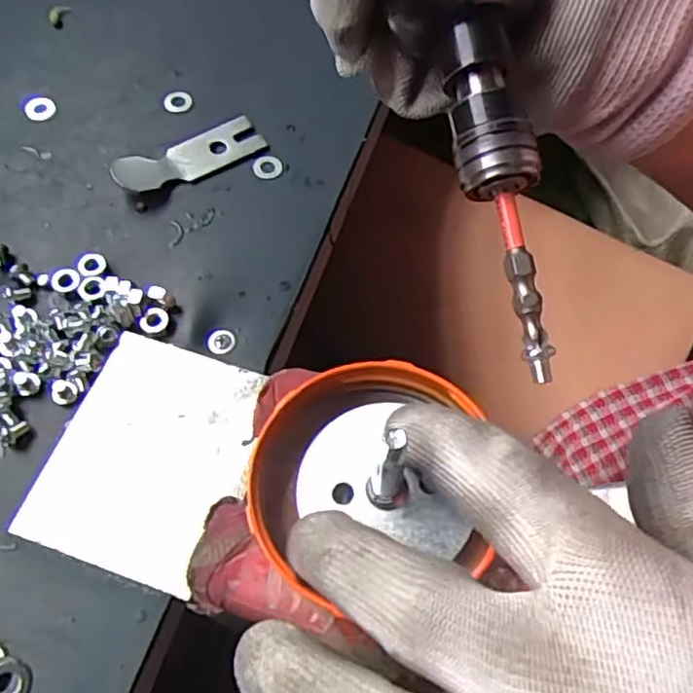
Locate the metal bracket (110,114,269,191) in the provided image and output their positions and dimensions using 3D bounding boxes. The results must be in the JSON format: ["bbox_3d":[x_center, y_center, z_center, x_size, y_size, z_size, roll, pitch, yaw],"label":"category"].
[{"bbox_3d":[-0.065,-0.079,0.270,0.062,0.010,0.020,-29,69,-16],"label":"metal bracket"}]

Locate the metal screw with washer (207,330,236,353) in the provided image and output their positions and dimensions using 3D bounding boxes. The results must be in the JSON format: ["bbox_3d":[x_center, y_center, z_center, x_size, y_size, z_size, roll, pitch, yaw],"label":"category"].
[{"bbox_3d":[-0.045,-0.002,0.235,0.010,0.004,0.009,-24,68,-14],"label":"metal screw with washer"}]

